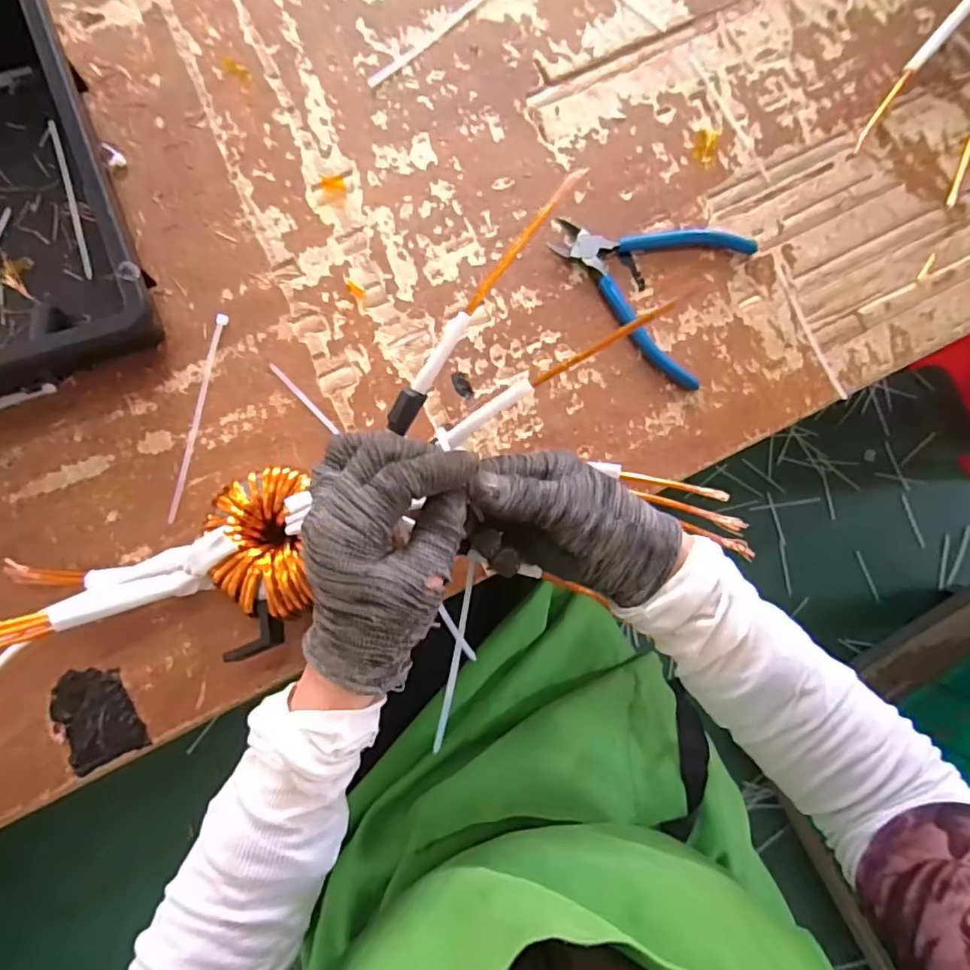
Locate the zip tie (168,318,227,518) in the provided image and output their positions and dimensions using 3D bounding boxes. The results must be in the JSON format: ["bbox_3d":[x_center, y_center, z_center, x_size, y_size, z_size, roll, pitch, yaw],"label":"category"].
[{"bbox_3d":[-0.199,-0.047,0.391,0.007,0.005,0.147,12,85,-3],"label":"zip tie"}]

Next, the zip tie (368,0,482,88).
[{"bbox_3d":[-0.035,-0.340,0.422,0.134,0.004,0.007,-42,89,-6],"label":"zip tie"}]

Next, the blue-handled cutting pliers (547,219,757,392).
[{"bbox_3d":[0.116,-0.154,0.410,0.134,0.011,0.123,26,84,-1],"label":"blue-handled cutting pliers"}]

